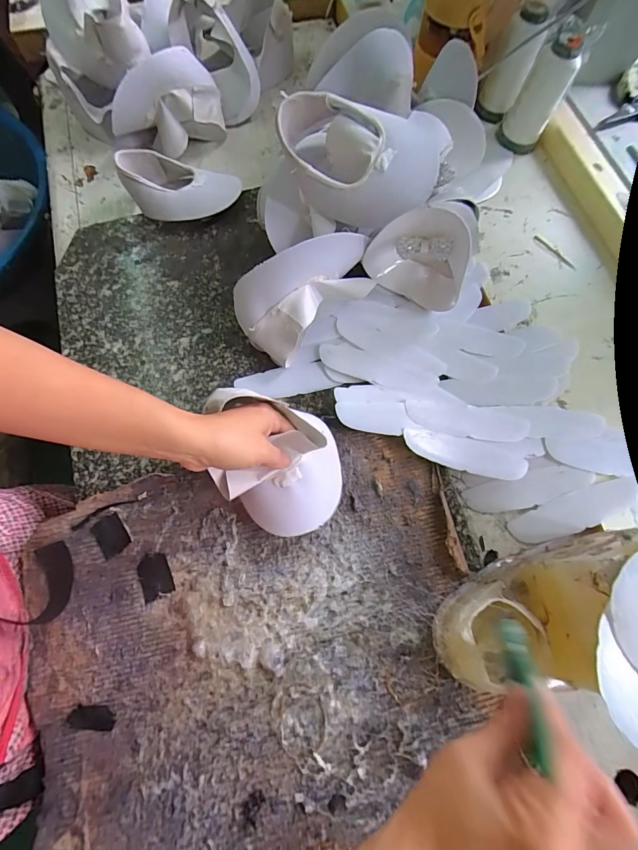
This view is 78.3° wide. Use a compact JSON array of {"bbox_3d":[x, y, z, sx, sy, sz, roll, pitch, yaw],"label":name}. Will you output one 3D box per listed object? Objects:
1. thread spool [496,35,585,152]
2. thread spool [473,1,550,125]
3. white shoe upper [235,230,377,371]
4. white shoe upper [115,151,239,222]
[{"bbox_3d":[0.295,-0.443,0.524,0.057,0.108,0.053,23,73,7],"label":"thread spool"},{"bbox_3d":[0.259,-0.488,0.538,0.055,0.114,0.061,23,73,7],"label":"thread spool"},{"bbox_3d":[-0.015,-0.135,0.423,0.150,0.100,0.096,-15,73,-6],"label":"white shoe upper"},{"bbox_3d":[-0.189,-0.317,0.520,0.162,0.056,0.100,18,73,5],"label":"white shoe upper"}]

